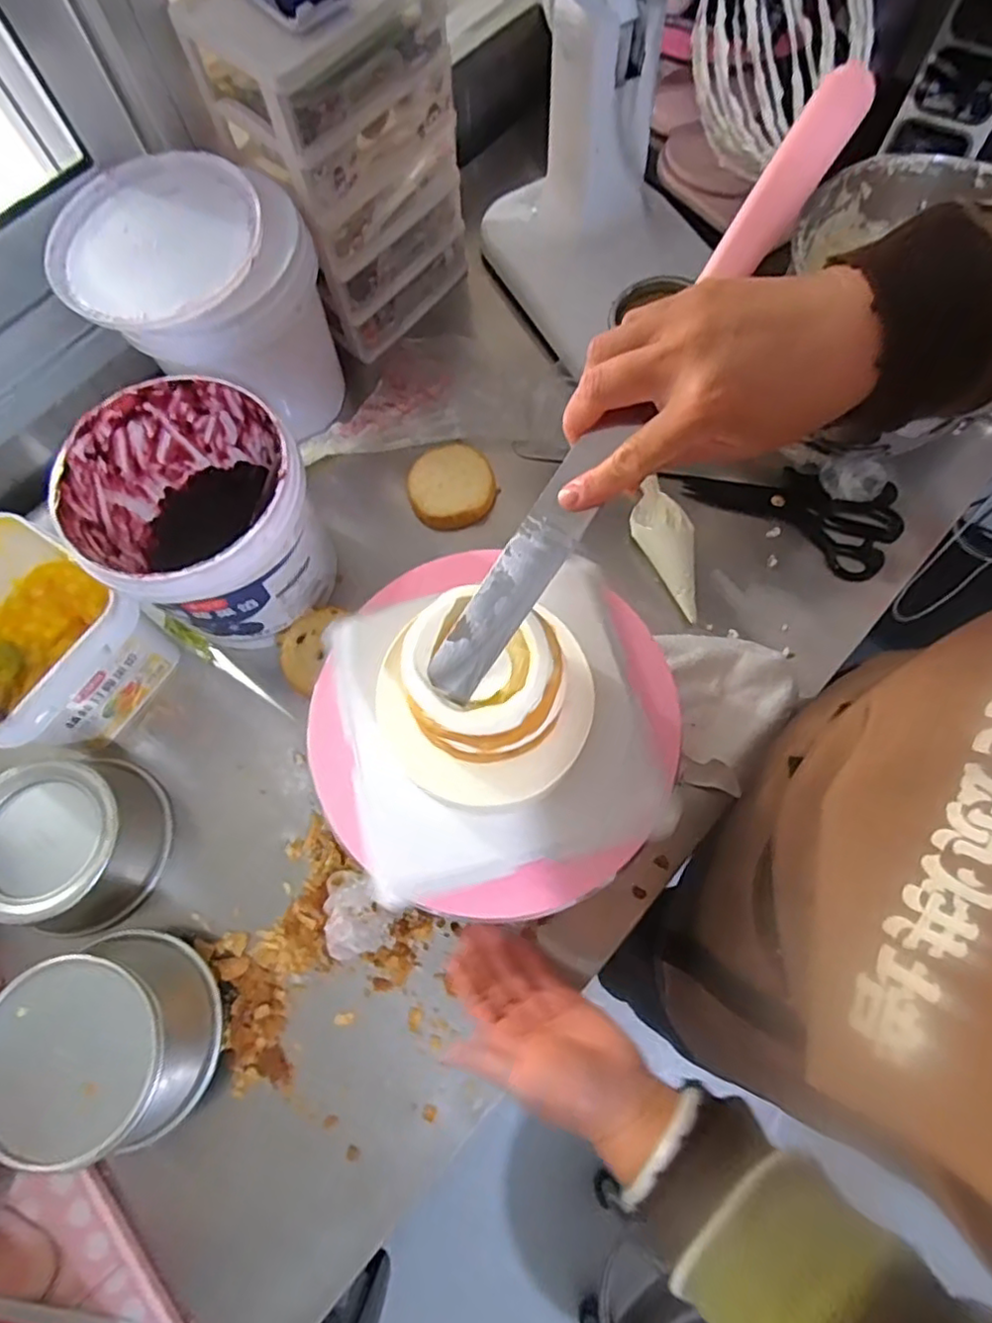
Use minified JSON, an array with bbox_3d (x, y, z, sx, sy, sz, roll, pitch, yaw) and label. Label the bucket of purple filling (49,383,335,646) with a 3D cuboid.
[{"bbox_3d":[-0.263,-0.123,0.618,0.194,0.194,0.197,-38,74,-10],"label":"bucket of purple filling"}]

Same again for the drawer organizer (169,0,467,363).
[{"bbox_3d":[-0.150,-0.517,0.665,0.138,0.304,0.188,40,77,14],"label":"drawer organizer"}]

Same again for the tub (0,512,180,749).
[{"bbox_3d":[-0.427,-0.014,0.597,0.165,0.118,0.162,30,75,12],"label":"tub"}]

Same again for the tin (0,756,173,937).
[{"bbox_3d":[-0.382,0.161,0.578,0.136,0.088,0.134,-1,71,2],"label":"tin"}]

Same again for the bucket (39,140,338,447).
[{"bbox_3d":[-0.298,-0.363,0.673,0.211,0.194,0.191,16,73,8],"label":"bucket"}]

